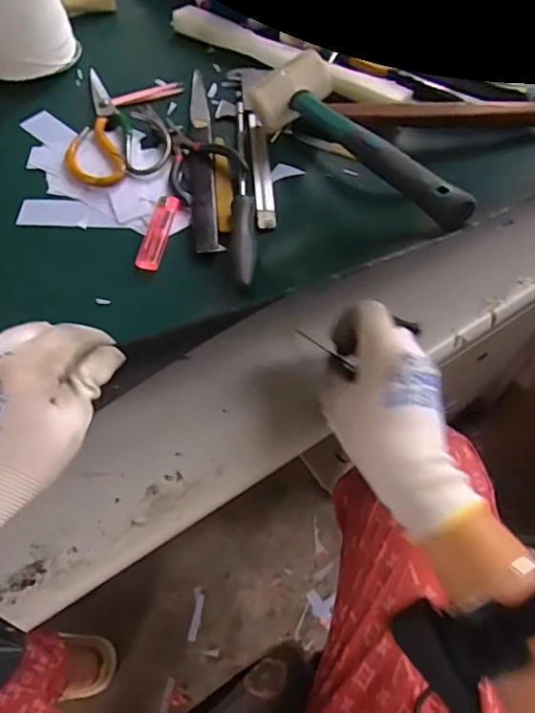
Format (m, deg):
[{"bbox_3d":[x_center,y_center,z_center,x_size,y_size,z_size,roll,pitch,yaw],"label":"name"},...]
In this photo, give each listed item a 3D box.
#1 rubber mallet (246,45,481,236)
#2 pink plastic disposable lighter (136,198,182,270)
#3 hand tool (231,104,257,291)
[{"bbox_3d":[0.073,-0.181,0.456,0.072,0.051,0.269,-23,49,-12],"label":"rubber mallet"},{"bbox_3d":[-0.099,-0.113,0.497,0.021,0.010,0.080,10,61,6],"label":"pink plastic disposable lighter"},{"bbox_3d":[-0.022,-0.165,0.514,0.021,0.022,0.250,-1,60,0],"label":"hand tool"}]

